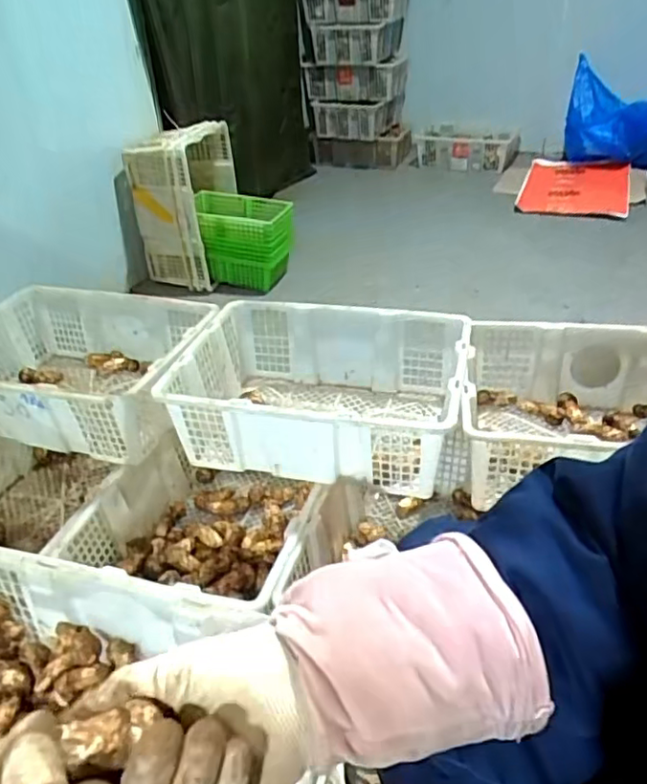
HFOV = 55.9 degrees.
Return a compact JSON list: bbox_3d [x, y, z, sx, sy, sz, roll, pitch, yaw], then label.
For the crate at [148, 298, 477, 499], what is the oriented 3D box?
[{"bbox_3d":[-0.005,0.001,1.089,0.476,0.177,0.363,7,36,16],"label":"crate"}]

